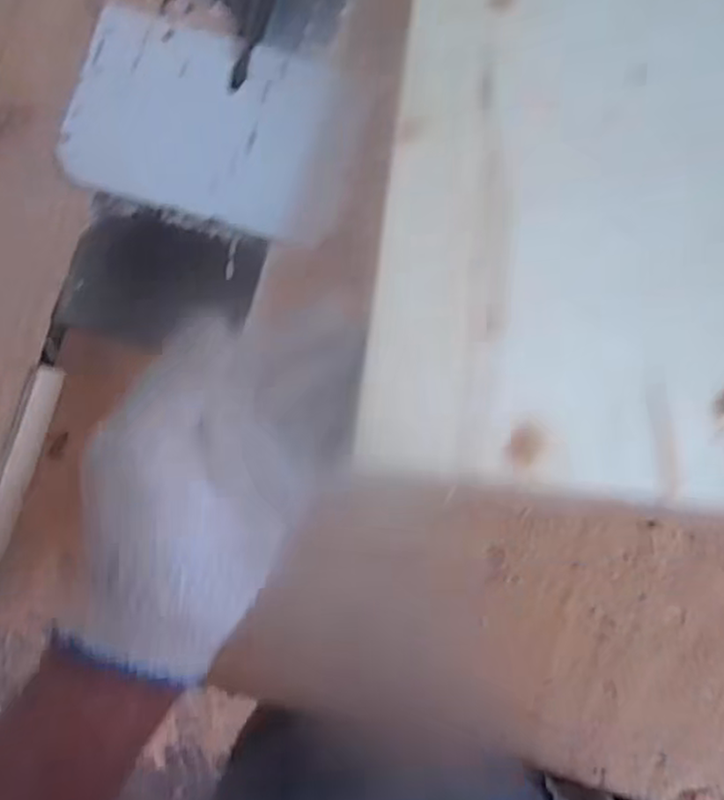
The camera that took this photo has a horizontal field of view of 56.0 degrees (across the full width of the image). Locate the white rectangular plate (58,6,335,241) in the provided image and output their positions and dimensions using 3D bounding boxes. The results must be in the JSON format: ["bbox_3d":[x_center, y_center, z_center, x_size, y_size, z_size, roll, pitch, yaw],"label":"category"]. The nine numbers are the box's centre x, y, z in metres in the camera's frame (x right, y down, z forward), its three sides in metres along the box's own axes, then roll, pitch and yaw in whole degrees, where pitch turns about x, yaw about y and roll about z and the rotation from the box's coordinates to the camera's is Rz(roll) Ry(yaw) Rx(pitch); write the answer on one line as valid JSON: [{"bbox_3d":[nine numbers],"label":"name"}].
[{"bbox_3d":[-0.142,-0.243,0.592,0.205,0.008,0.163,15,83,-1],"label":"white rectangular plate"}]

